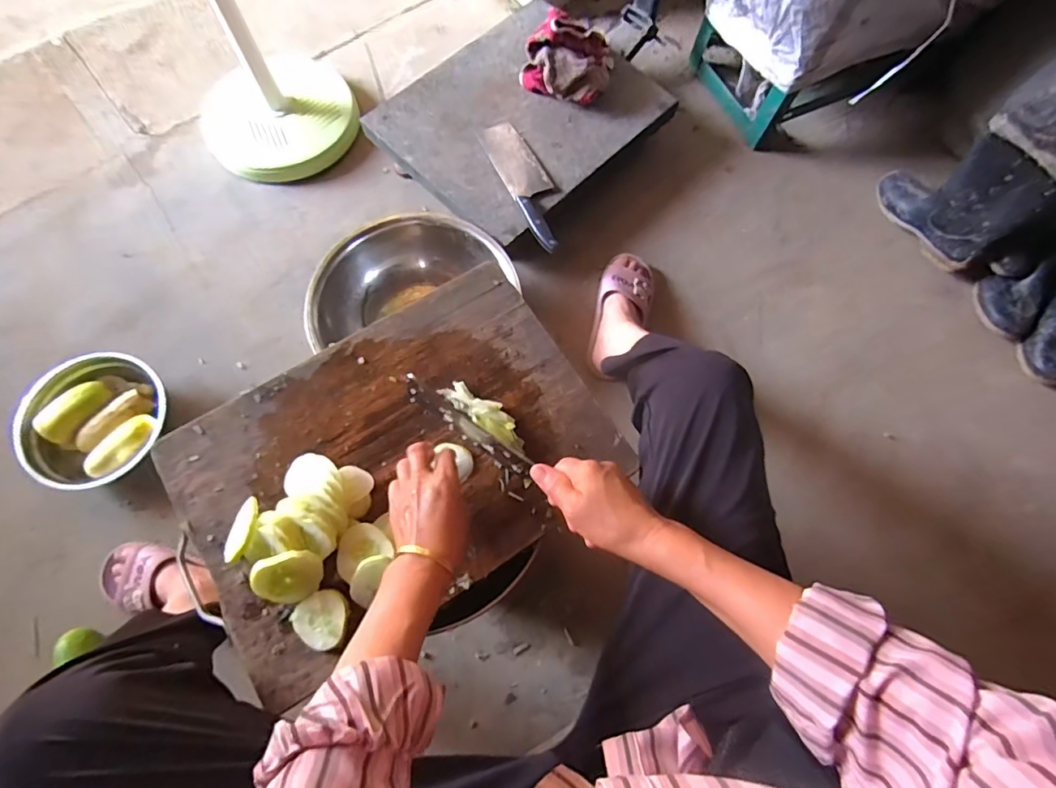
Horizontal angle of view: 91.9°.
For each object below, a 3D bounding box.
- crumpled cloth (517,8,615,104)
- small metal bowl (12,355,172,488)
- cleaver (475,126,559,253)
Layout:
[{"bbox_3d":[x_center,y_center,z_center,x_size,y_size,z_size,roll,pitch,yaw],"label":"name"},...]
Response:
[{"bbox_3d":[0.081,-0.655,0.997,0.168,0.092,0.114,21,72,6],"label":"crumpled cloth"},{"bbox_3d":[-0.722,0.036,0.863,0.217,0.063,0.228,1,71,-2],"label":"small metal bowl"},{"bbox_3d":[0.002,-0.394,0.962,0.085,0.025,0.287,-25,74,-9],"label":"cleaver"}]

